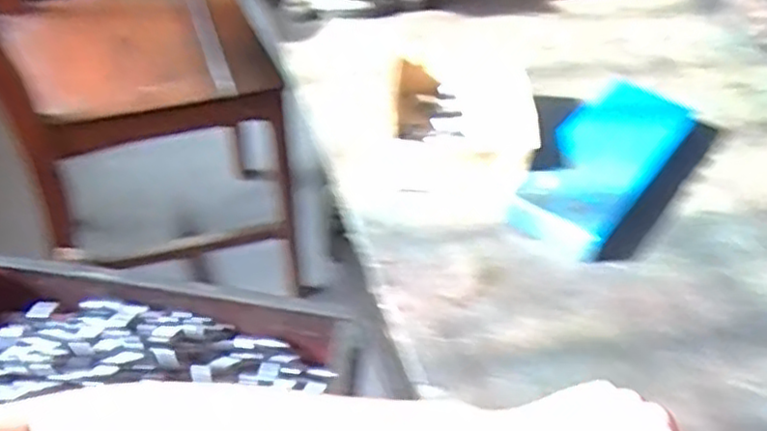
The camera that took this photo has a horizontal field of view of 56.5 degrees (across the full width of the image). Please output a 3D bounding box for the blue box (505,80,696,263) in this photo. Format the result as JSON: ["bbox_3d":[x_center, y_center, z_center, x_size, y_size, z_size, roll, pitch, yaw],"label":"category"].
[{"bbox_3d":[0.207,-0.049,0.662,0.096,0.036,0.249,25,47,22],"label":"blue box"}]

